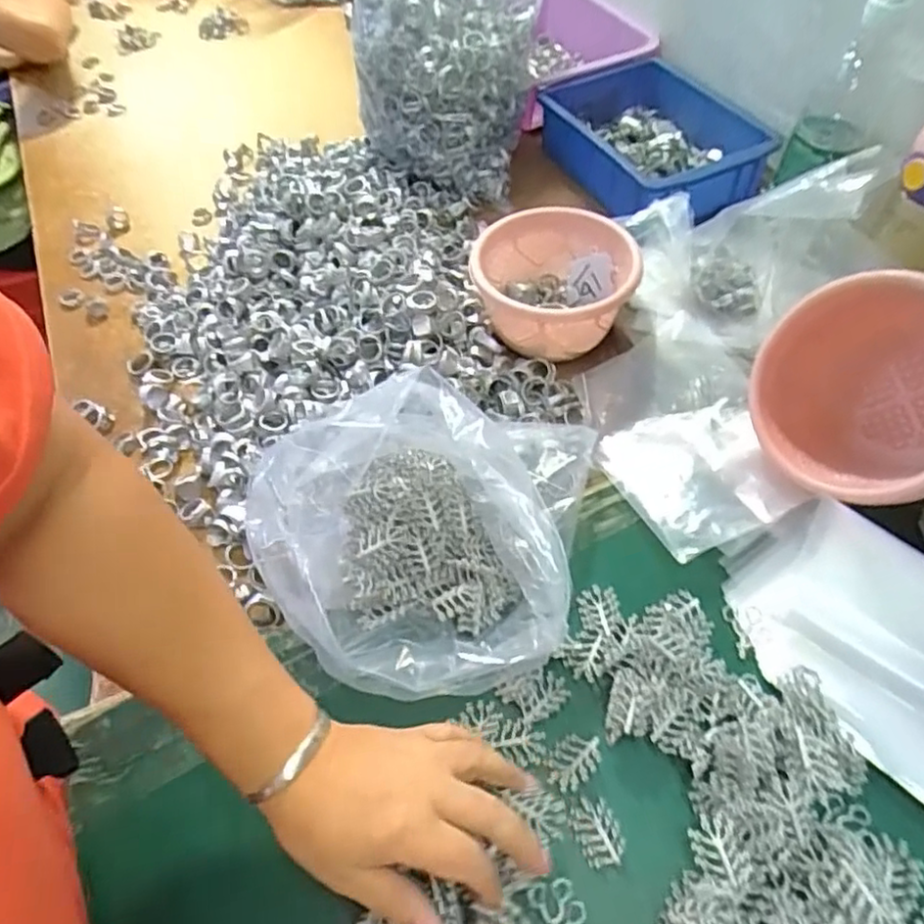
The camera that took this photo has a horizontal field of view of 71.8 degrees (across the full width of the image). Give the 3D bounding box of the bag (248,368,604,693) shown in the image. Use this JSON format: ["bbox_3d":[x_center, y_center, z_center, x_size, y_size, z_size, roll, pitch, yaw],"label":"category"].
[{"bbox_3d":[-0.025,0.048,0.414,0.196,0.128,0.182,17,58,15],"label":"bag"}]

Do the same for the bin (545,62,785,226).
[{"bbox_3d":[0.216,-0.382,0.757,0.195,0.063,0.265,-23,57,-12],"label":"bin"}]

